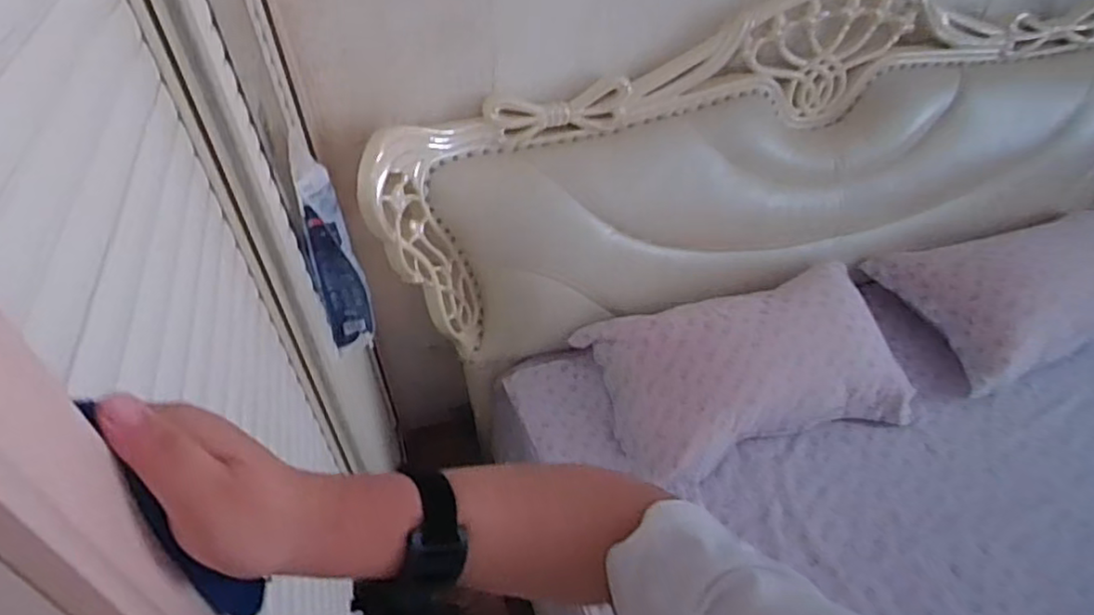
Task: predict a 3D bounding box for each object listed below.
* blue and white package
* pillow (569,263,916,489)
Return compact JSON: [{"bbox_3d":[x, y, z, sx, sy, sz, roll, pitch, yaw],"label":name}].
[{"bbox_3d":[-0.357,-0.100,1.118,0.072,0.339,0.137,-9,43,-5],"label":"blue and white package"},{"bbox_3d":[0.443,0.099,1.462,0.651,0.227,0.395,-12,44,-8],"label":"pillow"}]

